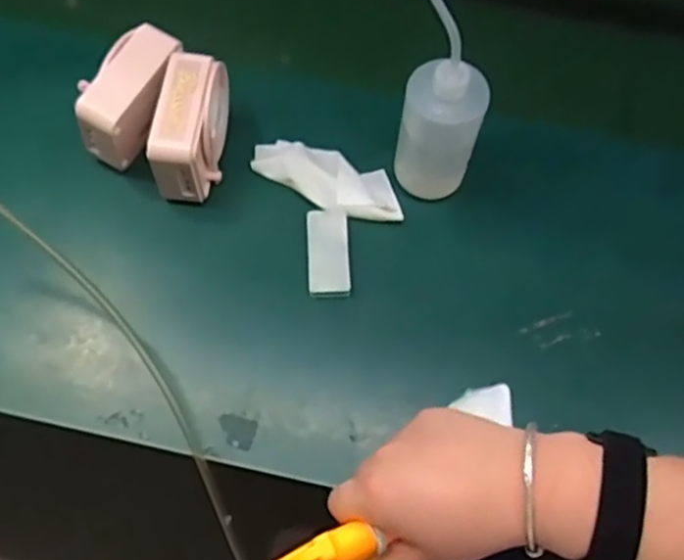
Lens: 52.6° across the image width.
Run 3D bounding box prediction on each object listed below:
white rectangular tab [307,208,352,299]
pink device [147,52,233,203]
[{"bbox_3d":[-0.014,-0.029,0.711,0.042,0.010,0.097,-2,66,-3],"label":"white rectangular tab"},{"bbox_3d":[-0.153,-0.151,0.708,0.054,0.093,0.133,9,66,2],"label":"pink device"}]

